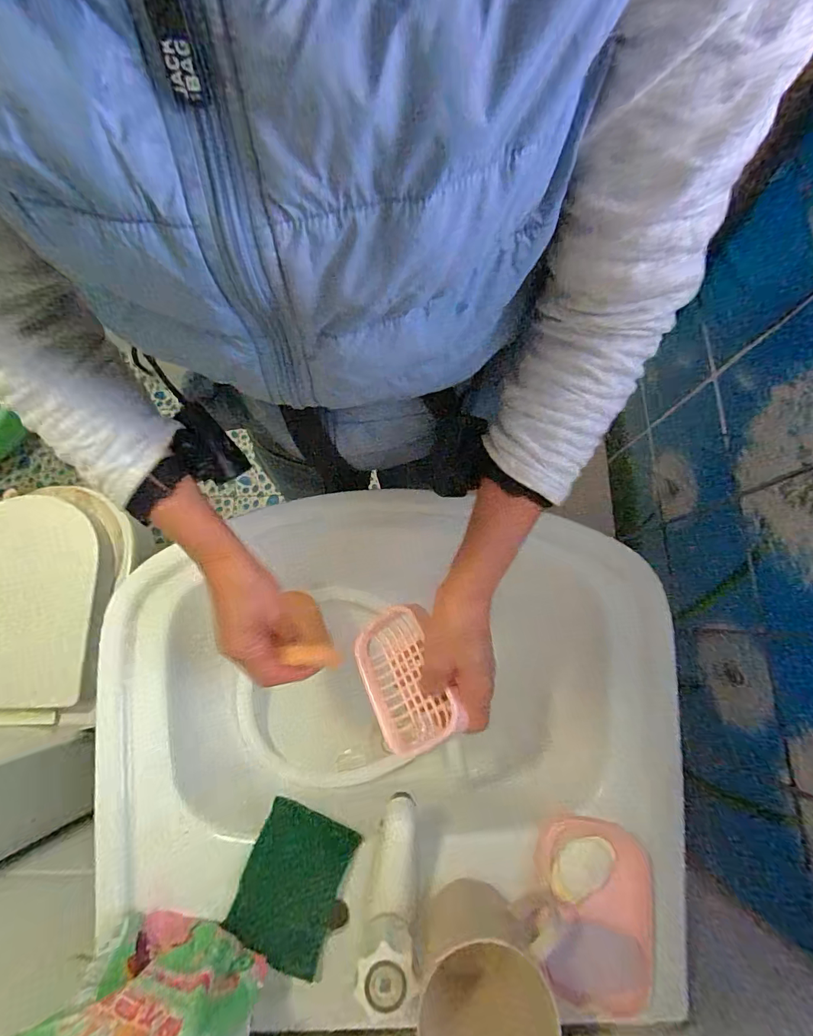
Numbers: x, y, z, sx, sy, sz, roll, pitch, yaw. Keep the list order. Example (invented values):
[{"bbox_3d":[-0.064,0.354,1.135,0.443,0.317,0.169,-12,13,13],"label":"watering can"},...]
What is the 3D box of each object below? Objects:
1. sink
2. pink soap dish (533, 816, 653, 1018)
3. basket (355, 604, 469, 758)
[{"bbox_3d":[-0.018,0.208,0.481,0.563,0.170,0.442,-3,76,0],"label":"sink"},{"bbox_3d":[0.157,0.332,0.376,0.093,0.033,0.125,9,76,3],"label":"pink soap dish"},{"bbox_3d":[0.001,0.148,0.412,0.081,0.030,0.123,-37,60,25],"label":"basket"}]

